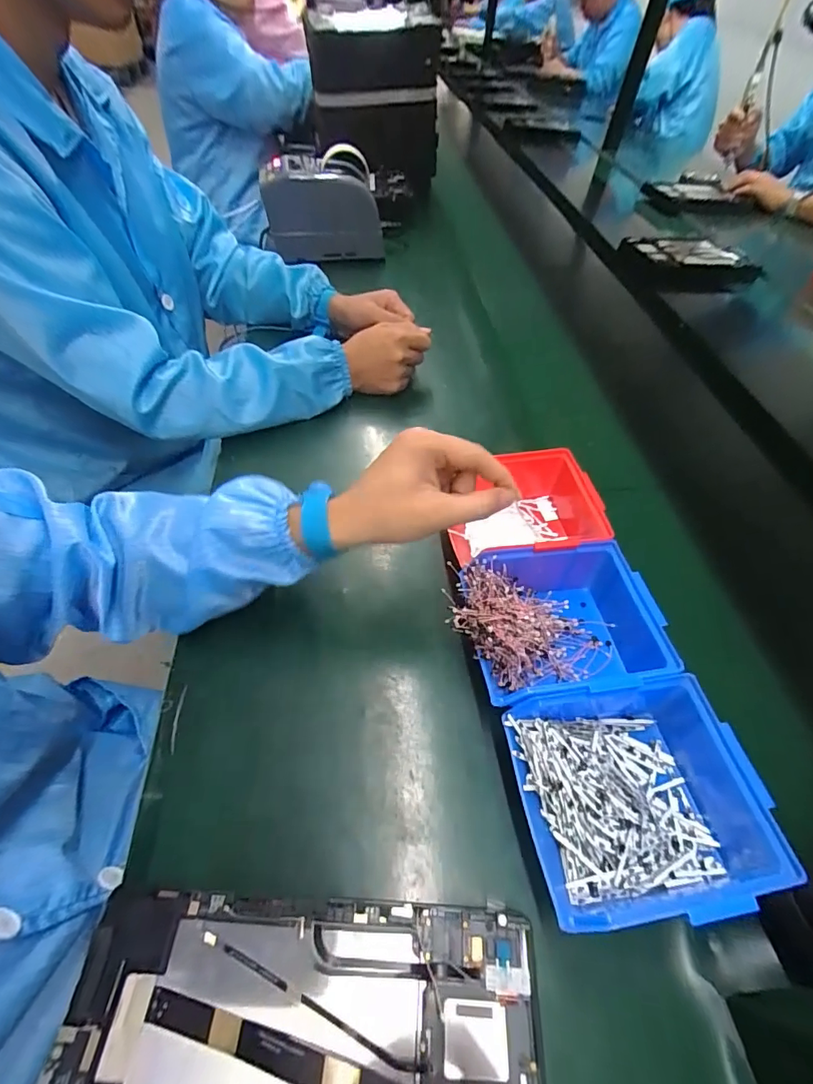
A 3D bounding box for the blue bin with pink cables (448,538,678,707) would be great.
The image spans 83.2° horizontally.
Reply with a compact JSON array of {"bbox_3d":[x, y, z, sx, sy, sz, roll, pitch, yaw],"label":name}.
[{"bbox_3d":[0.125,0.068,0.370,0.174,0.065,0.121,-4,52,-8],"label":"blue bin with pink cables"}]

